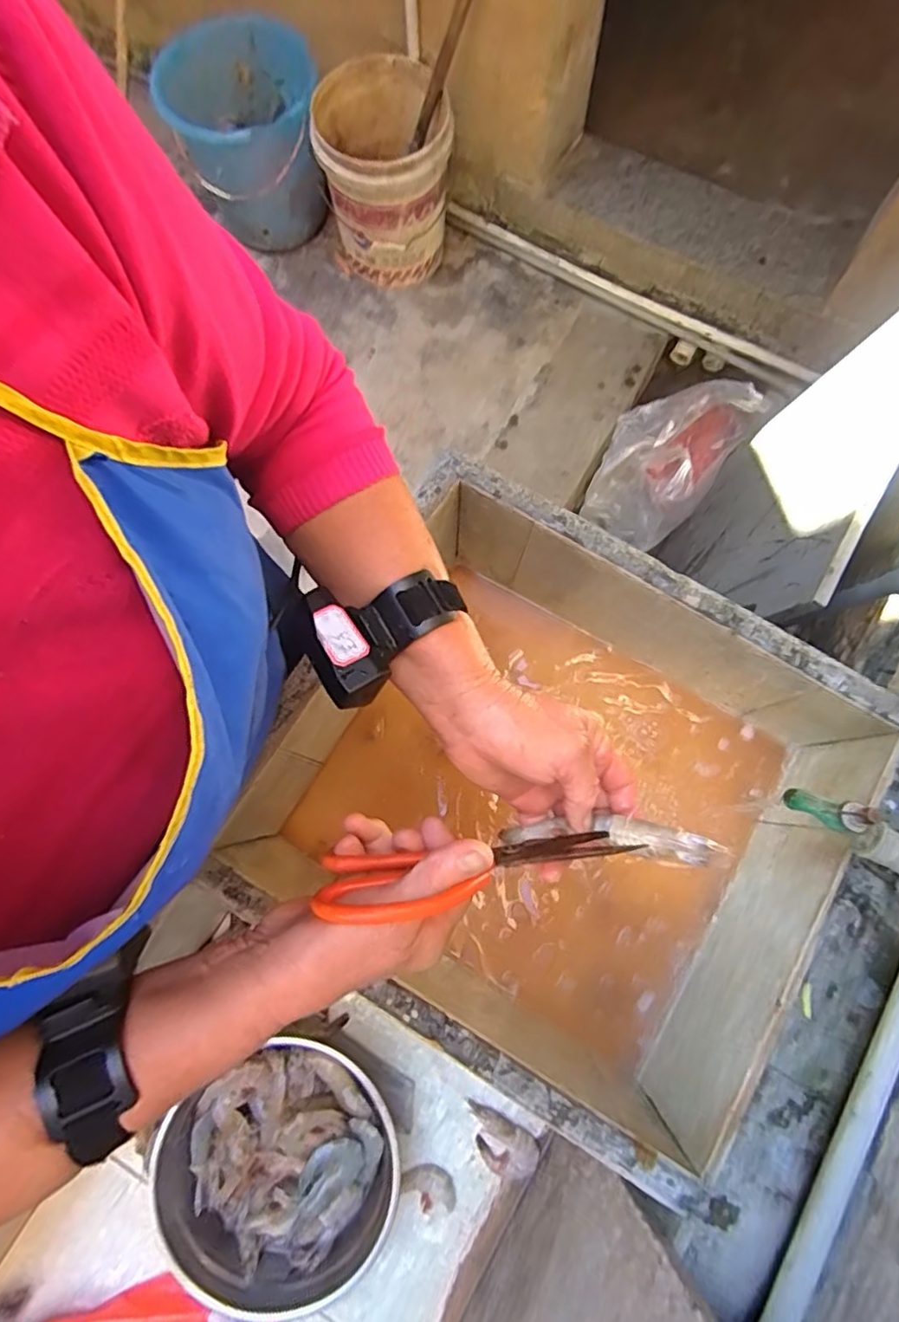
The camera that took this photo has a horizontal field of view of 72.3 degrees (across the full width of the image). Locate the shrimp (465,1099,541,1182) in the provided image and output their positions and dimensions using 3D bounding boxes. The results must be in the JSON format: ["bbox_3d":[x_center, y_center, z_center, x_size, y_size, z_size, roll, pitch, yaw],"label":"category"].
[{"bbox_3d":[0.049,0.488,0.621,0.083,0.011,0.049,28,78,8],"label":"shrimp"}]

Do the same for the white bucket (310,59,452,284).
[{"bbox_3d":[-0.144,-1.127,1.453,0.299,0.292,0.319,0,76,2],"label":"white bucket"}]

